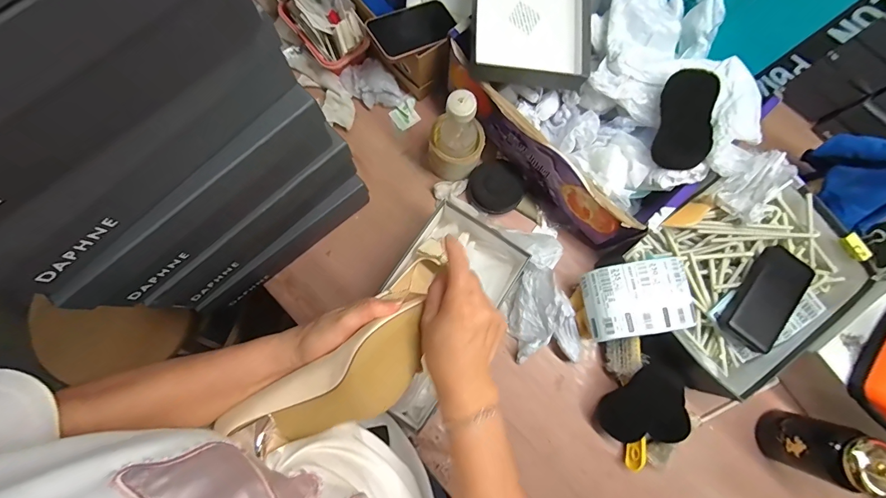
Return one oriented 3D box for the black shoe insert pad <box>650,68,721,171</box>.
[{"bbox_3d":[0.318,-0.170,0.497,0.062,0.007,0.127,12,96,32],"label":"black shoe insert pad"}]

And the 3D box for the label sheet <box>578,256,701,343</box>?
[{"bbox_3d":[0.288,0.076,0.567,0.149,0.066,0.106,-9,79,-3],"label":"label sheet"}]

